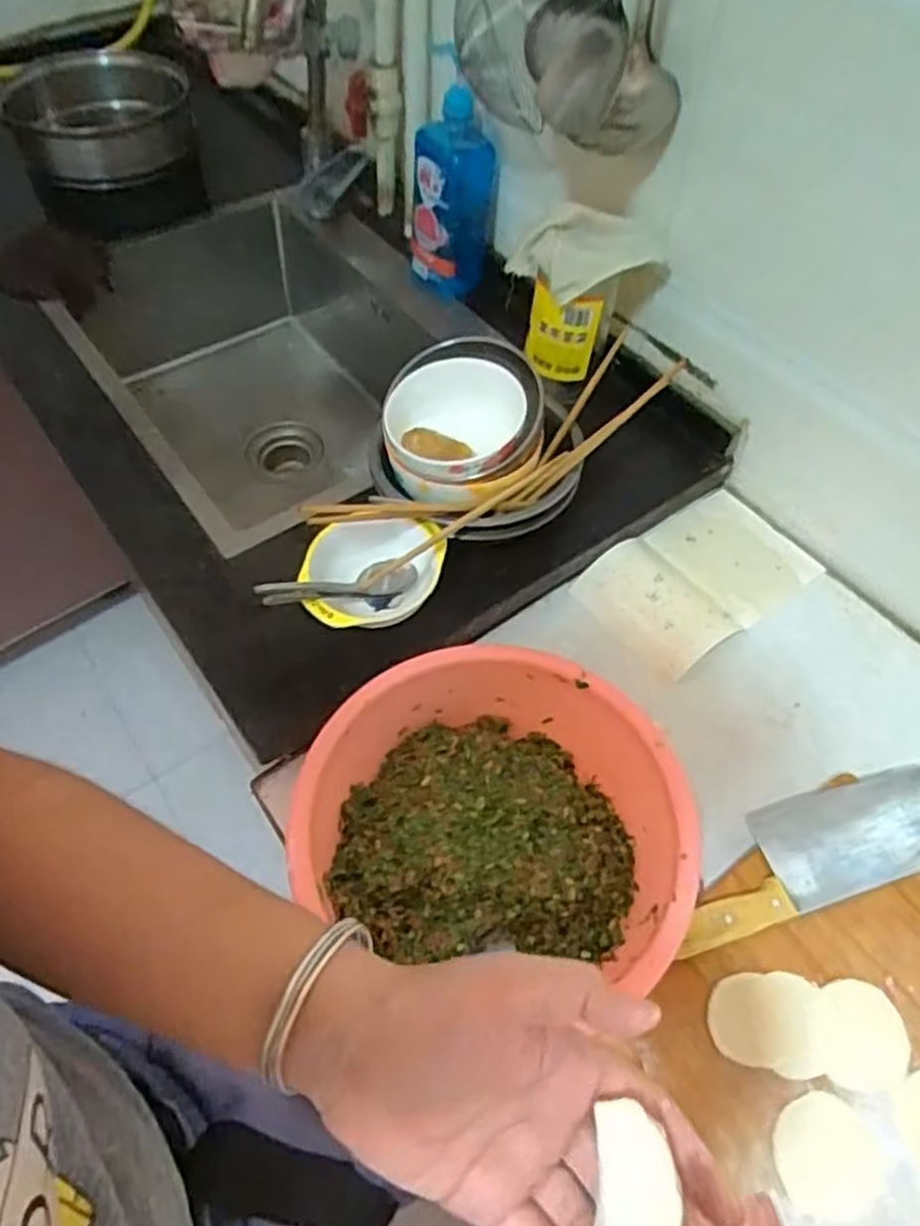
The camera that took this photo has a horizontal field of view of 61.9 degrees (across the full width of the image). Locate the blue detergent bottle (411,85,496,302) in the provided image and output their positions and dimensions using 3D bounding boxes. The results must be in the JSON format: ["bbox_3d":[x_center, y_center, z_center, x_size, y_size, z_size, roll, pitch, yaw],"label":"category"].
[{"bbox_3d":[-0.010,-0.492,0.932,0.100,0.237,0.060,-3,55,-2],"label":"blue detergent bottle"}]

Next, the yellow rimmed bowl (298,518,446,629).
[{"bbox_3d":[-0.082,-0.029,0.690,0.122,0.063,0.111,12,56,8],"label":"yellow rimmed bowl"}]

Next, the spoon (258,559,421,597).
[{"bbox_3d":[-0.105,-0.027,0.677,0.150,0.034,0.026,-7,50,-41],"label":"spoon"}]

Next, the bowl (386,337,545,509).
[{"bbox_3d":[0.003,-0.175,0.724,0.139,0.079,0.153,-5,56,-4],"label":"bowl"}]

